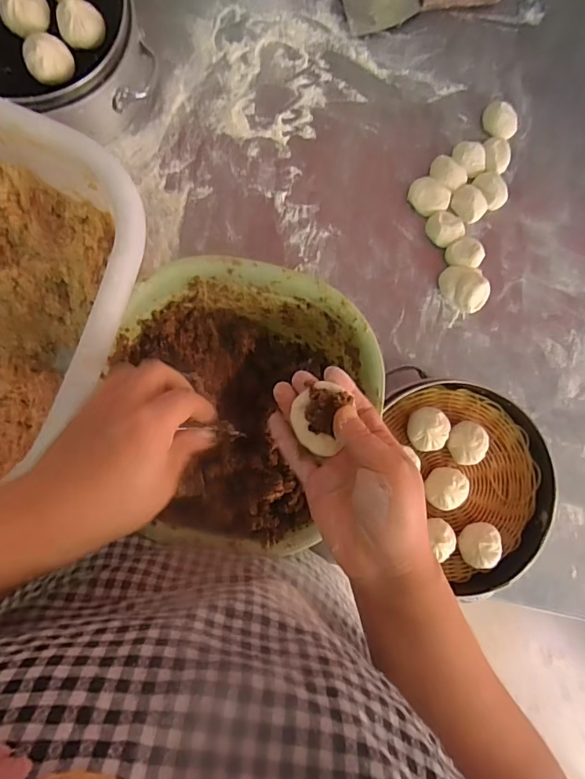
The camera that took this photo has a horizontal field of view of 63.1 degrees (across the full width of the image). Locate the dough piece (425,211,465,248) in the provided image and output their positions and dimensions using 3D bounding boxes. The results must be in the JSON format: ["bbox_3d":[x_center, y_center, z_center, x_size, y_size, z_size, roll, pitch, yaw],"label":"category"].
[{"bbox_3d":[0.165,-0.175,0.515,0.034,0.019,0.037,0,88,-9],"label":"dough piece"}]

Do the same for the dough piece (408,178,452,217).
[{"bbox_3d":[0.148,-0.209,0.517,0.044,0.017,0.036,37,83,-6],"label":"dough piece"}]

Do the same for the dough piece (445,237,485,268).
[{"bbox_3d":[0.186,-0.145,0.511,0.036,0.019,0.034,0,88,-9],"label":"dough piece"}]

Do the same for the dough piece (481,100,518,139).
[{"bbox_3d":[0.233,-0.302,0.533,0.032,0.016,0.045,-29,92,-9],"label":"dough piece"}]

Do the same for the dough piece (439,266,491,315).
[{"bbox_3d":[0.184,-0.110,0.505,0.053,0.023,0.043,32,83,-6],"label":"dough piece"}]

